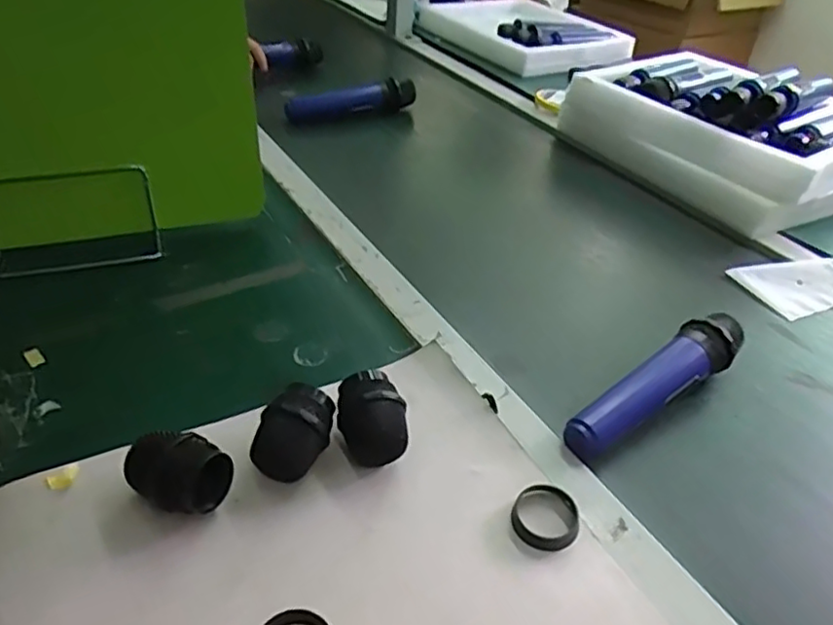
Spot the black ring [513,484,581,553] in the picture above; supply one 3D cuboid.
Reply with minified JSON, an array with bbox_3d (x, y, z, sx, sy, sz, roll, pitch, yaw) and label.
[{"bbox_3d":[0.084,0.133,0.425,0.042,0.012,0.043,3,37,-2],"label":"black ring"}]

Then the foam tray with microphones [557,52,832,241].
[{"bbox_3d":[0.421,-0.258,0.885,0.321,0.123,0.348,-19,43,-28],"label":"foam tray with microphones"}]

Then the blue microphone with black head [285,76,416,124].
[{"bbox_3d":[-0.093,-0.315,0.964,0.201,0.044,0.032,-17,42,-26],"label":"blue microphone with black head"}]

